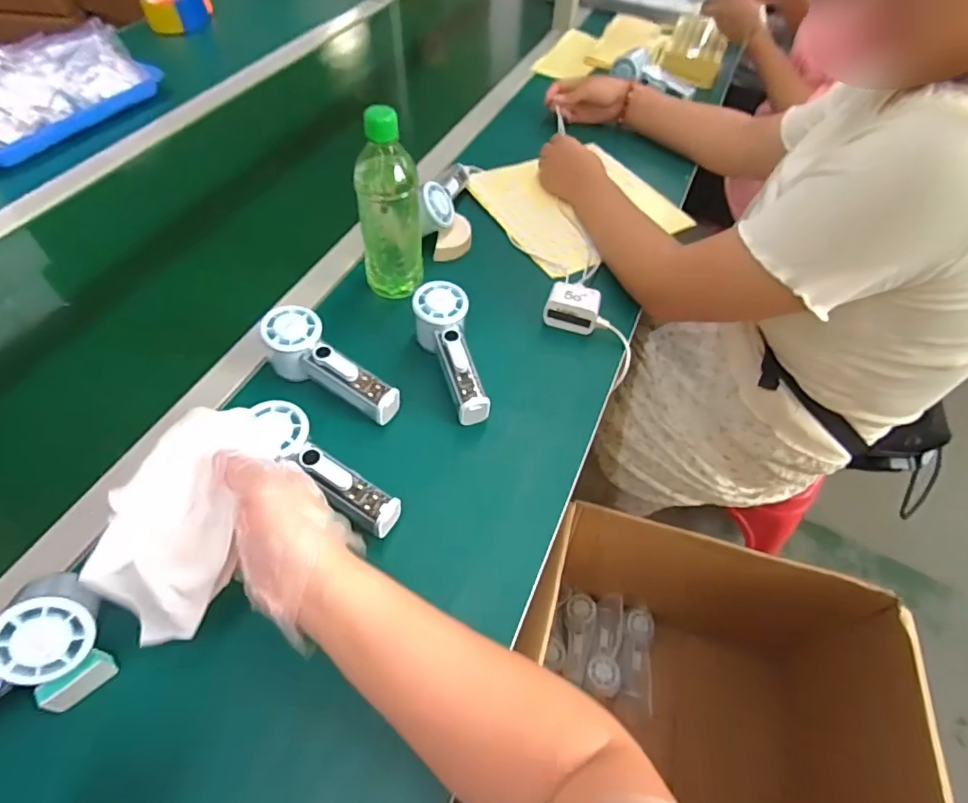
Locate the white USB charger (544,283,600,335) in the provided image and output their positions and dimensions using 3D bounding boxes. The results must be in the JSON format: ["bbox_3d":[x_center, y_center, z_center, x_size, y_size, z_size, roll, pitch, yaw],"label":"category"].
[{"bbox_3d":[0.102,-0.107,0.624,0.058,0.037,0.042,17,54,10],"label":"white USB charger"}]

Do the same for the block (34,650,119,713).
[{"bbox_3d":[-0.287,0.198,0.382,0.017,0.023,0.042,38,60,23],"label":"block"}]

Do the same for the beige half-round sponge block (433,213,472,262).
[{"bbox_3d":[-0.037,-0.211,0.699,0.040,0.022,0.078,9,53,4],"label":"beige half-round sponge block"}]

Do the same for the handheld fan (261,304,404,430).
[{"bbox_3d":[-0.155,-0.031,0.548,0.157,0.060,0.054,35,58,5],"label":"handheld fan"}]

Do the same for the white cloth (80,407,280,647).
[{"bbox_3d":[-0.205,0.086,0.365,0.072,0.050,0.166,14,85,9],"label":"white cloth"}]

